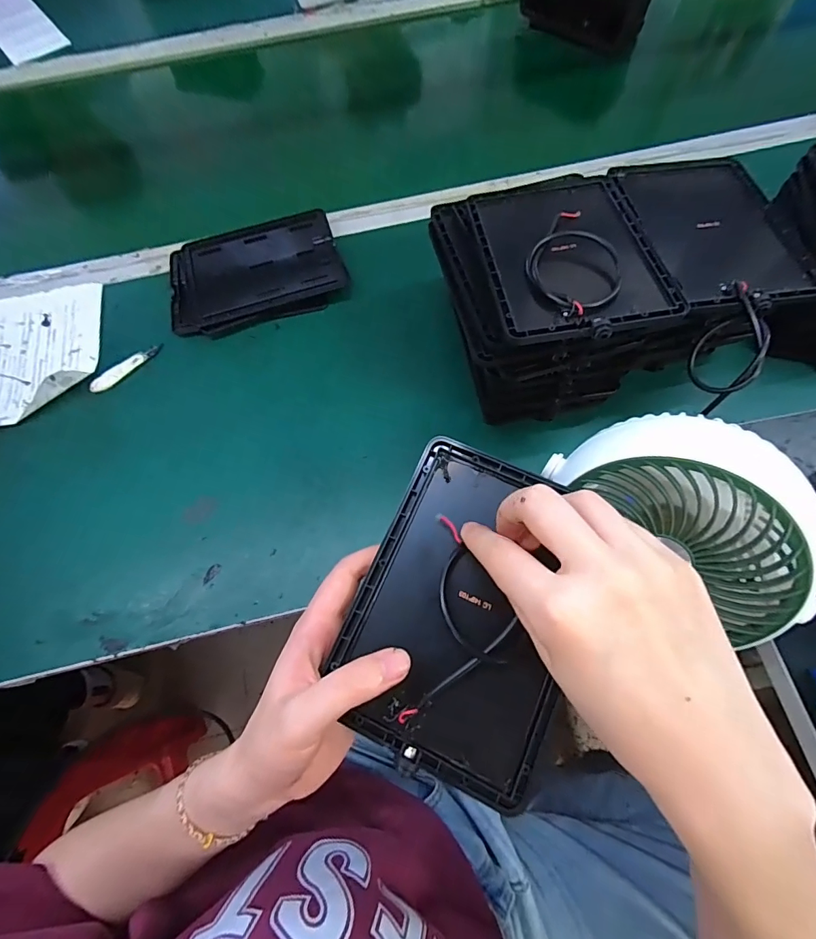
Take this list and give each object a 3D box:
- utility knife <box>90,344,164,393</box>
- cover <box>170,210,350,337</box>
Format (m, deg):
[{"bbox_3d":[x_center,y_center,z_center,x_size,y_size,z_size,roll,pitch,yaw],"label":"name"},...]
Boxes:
[{"bbox_3d":[-0.286,-0.104,0.444,0.078,0.010,0.014,-39,71,-12],"label":"utility knife"},{"bbox_3d":[-0.167,-0.214,0.476,0.182,0.030,0.130,-20,68,-5],"label":"cover"}]

